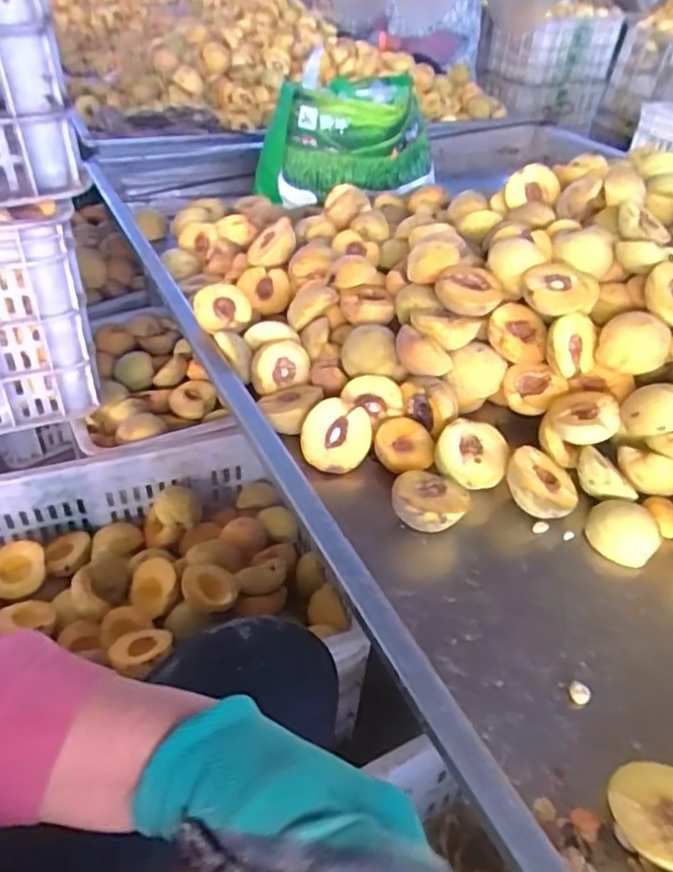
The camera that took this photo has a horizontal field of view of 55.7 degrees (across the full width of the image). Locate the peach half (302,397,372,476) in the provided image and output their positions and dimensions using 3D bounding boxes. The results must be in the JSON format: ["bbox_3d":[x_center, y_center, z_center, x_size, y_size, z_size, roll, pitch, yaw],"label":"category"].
[{"bbox_3d":[-0.001,0.001,0.635,0.066,0.070,0.034,9,-2,-4],"label":"peach half"}]

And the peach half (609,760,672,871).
[{"bbox_3d":[0.195,0.229,0.379,0.060,0.036,0.062,3,39,-2],"label":"peach half"}]

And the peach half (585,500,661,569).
[{"bbox_3d":[0.255,0.084,0.566,0.058,0.031,0.048,32,47,30],"label":"peach half"}]

